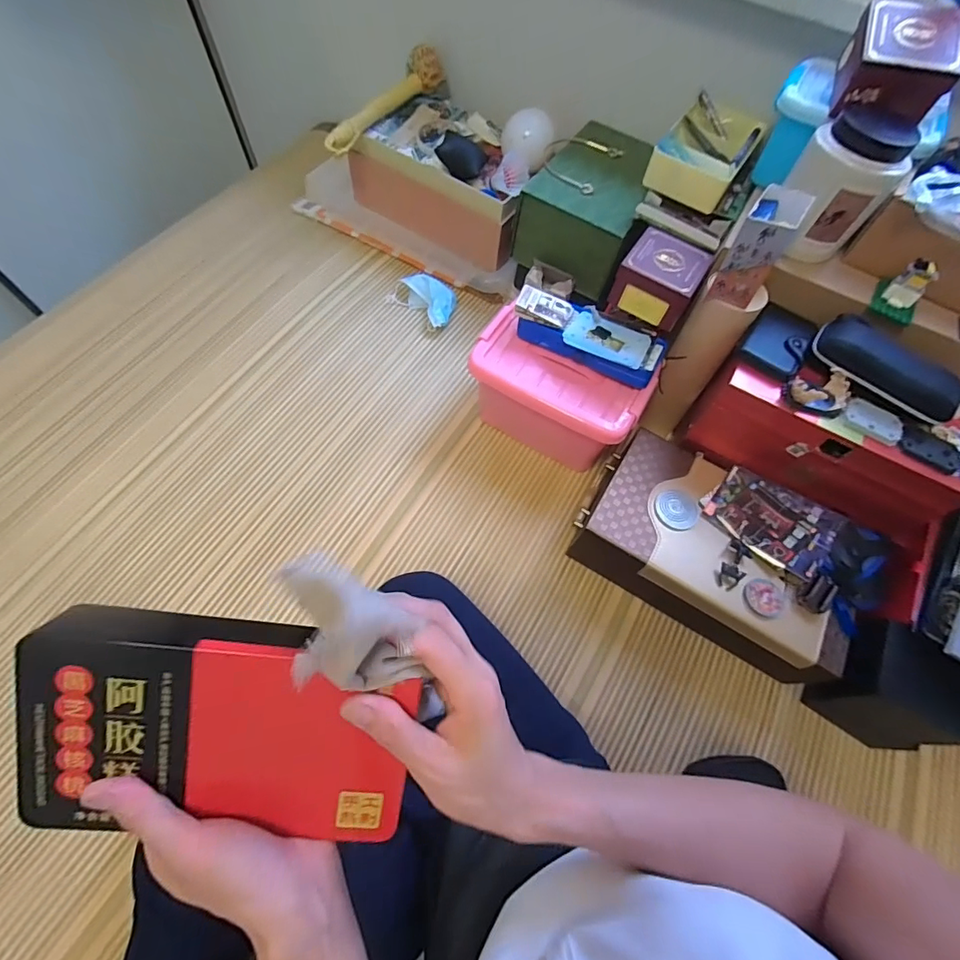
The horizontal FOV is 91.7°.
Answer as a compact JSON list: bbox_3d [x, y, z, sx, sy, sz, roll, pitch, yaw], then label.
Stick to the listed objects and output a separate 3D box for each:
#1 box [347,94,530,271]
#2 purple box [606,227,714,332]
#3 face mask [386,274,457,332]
[{"bbox_3d":[-0.044,-0.599,0.930,0.372,0.182,0.216,30,66,11],"label":"box"},{"bbox_3d":[0.251,-0.280,0.650,0.102,0.066,0.102,30,66,11],"label":"purple box"},{"bbox_3d":[-0.111,-0.353,0.900,0.136,0.034,0.087,32,69,13],"label":"face mask"}]

